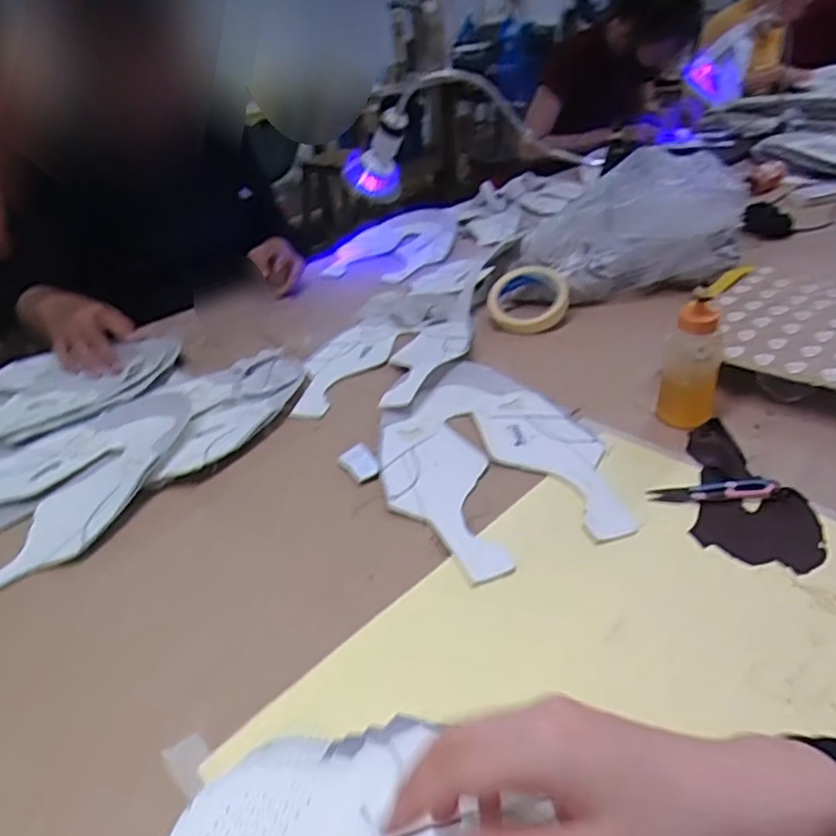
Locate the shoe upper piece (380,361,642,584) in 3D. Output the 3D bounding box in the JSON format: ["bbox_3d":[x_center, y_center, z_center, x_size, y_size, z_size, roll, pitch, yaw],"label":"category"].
[{"bbox_3d":[0.062,0.031,0.613,0.196,0.015,0.275,-16,37,-15],"label":"shoe upper piece"}]

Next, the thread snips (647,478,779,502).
[{"bbox_3d":[0.244,0.059,0.541,0.097,0.012,0.022,-1,33,5],"label":"thread snips"}]

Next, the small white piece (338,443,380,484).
[{"bbox_3d":[-0.054,0.042,0.603,0.027,0.008,0.049,-19,36,-21],"label":"small white piece"}]

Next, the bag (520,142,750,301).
[{"bbox_3d":[0.284,-0.252,0.879,0.271,0.175,0.098,-7,33,-4],"label":"bag"}]

